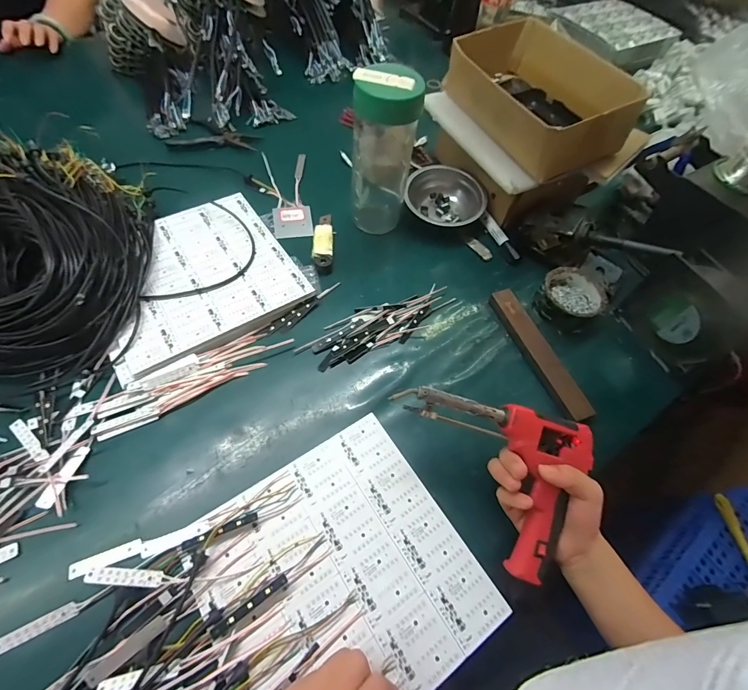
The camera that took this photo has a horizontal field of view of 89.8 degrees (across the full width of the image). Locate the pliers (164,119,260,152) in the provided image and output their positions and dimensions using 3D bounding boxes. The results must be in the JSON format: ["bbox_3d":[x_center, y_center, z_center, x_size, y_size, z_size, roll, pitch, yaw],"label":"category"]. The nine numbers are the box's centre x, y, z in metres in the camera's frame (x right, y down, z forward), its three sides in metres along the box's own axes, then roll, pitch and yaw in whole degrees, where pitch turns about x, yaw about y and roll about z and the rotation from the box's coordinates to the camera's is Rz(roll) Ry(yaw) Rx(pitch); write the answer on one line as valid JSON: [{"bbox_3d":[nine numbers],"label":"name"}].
[{"bbox_3d":[-0.274,-0.356,0.651,0.140,0.011,0.089,14,59,2],"label":"pliers"}]

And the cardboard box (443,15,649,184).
[{"bbox_3d":[0.239,-0.356,0.559,0.176,0.112,0.258,-23,65,-18],"label":"cardboard box"}]

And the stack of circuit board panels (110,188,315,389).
[{"bbox_3d":[-0.233,-0.095,0.497,0.239,0.014,0.224,-30,66,-21],"label":"stack of circuit board panels"}]

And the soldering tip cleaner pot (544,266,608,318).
[{"bbox_3d":[0.273,-0.067,0.524,0.082,0.041,0.090,30,60,12],"label":"soldering tip cleaner pot"}]

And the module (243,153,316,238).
[{"bbox_3d":[-0.153,-0.242,0.602,0.095,0.020,0.191,-7,56,-8],"label":"module"}]

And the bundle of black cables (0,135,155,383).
[{"bbox_3d":[-0.431,-0.122,0.443,0.279,0.106,0.305,3,60,-5],"label":"bundle of black cables"}]

